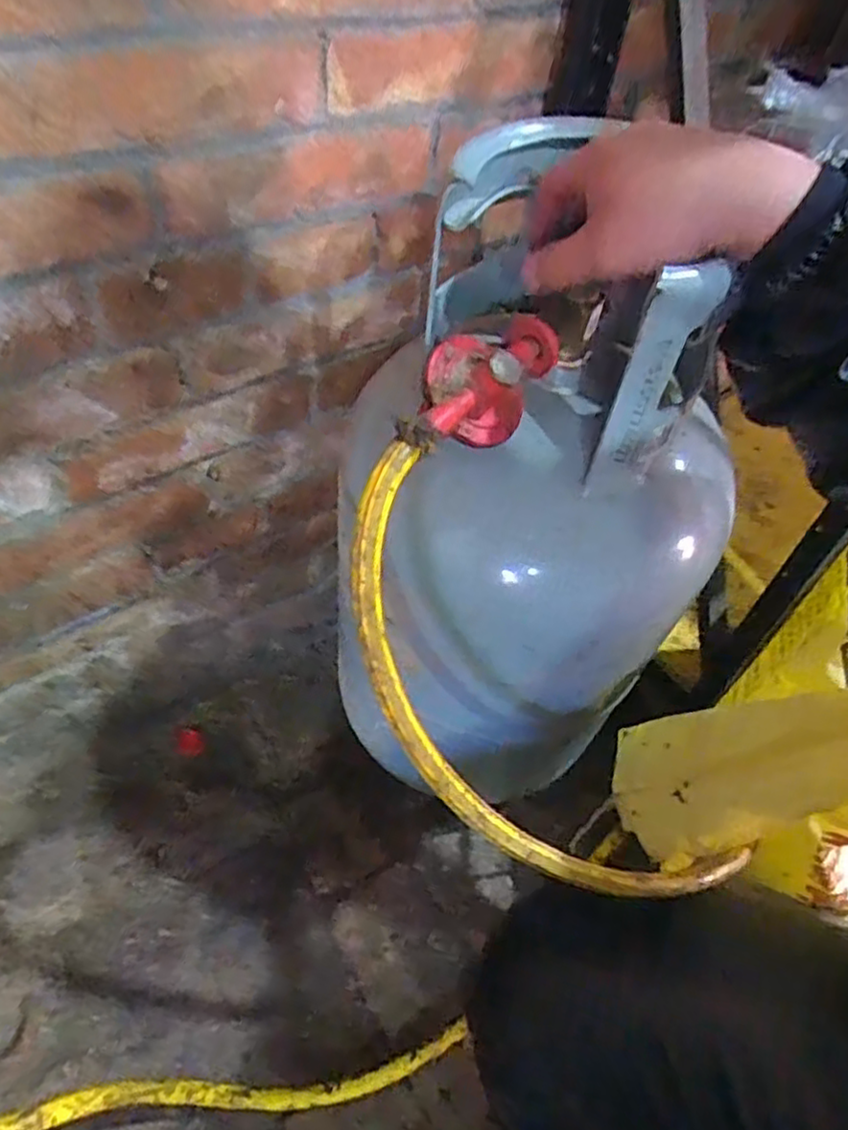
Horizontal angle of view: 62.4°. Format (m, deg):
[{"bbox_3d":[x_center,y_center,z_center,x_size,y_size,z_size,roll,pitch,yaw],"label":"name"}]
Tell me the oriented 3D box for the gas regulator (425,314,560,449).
[{"bbox_3d":[0.033,-0.107,0.414,0.055,0.045,0.100,27,52,15],"label":"gas regulator"}]

